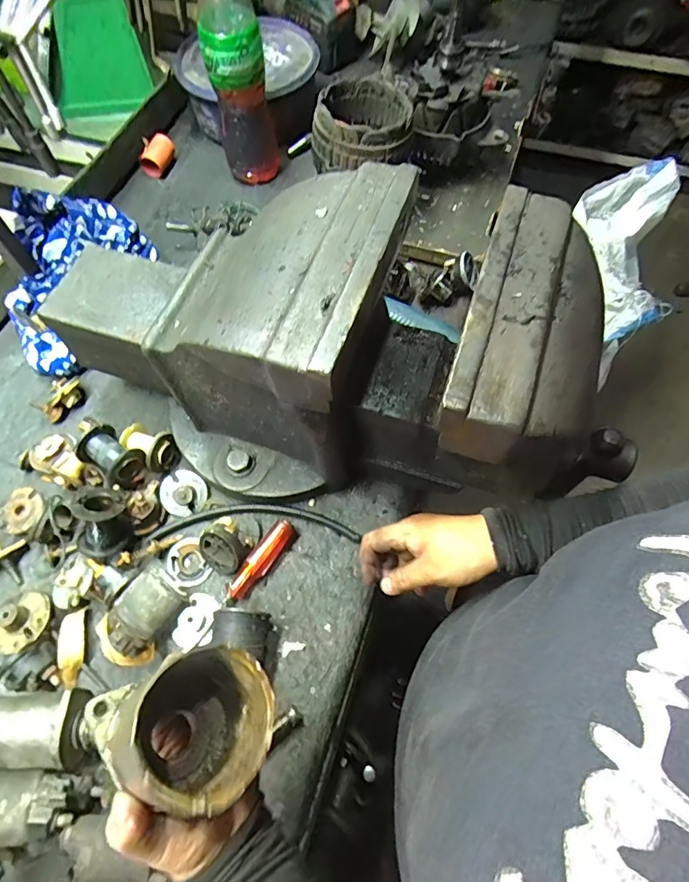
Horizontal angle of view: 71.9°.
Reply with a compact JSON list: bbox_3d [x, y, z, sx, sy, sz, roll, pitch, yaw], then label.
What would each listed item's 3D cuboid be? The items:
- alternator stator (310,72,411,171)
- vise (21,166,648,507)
[{"bbox_3d":[0.023,-0.406,0.613,0.127,0.062,0.129,-3,64,0],"label":"alternator stator"},{"bbox_3d":[-0.054,-0.075,0.448,0.481,0.265,0.206,11,65,7],"label":"vise"}]

